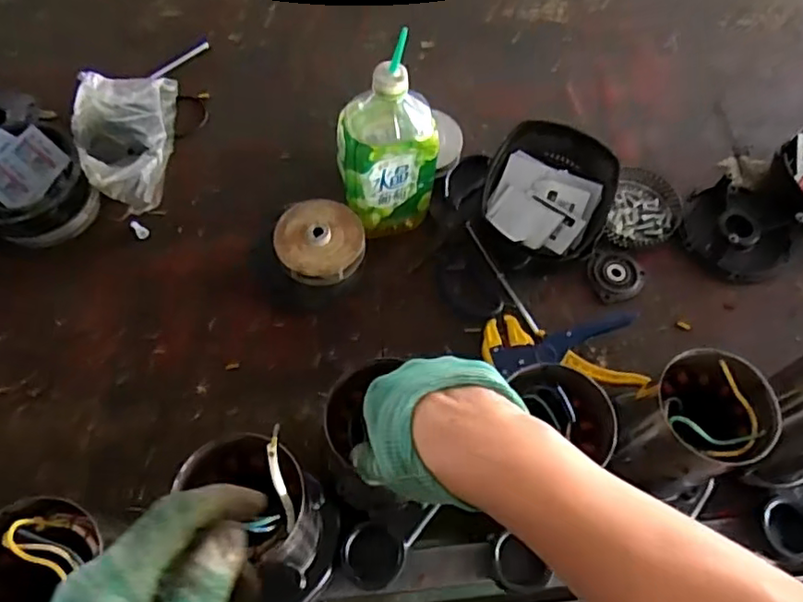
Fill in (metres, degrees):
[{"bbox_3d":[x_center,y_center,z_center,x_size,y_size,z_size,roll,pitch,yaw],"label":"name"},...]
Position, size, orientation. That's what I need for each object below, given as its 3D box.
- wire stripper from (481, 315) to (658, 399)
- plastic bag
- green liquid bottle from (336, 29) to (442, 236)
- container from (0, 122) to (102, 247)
[{"bbox_3d":[0.172,0.060,0.650,0.171,0.029,0.098,-3,65,-2],"label":"wire stripper"},{"bbox_3d":[-0.335,-0.199,0.736,0.111,0.060,0.206,-7,65,-4],"label":"plastic bag"},{"bbox_3d":[-0.015,-0.153,0.639,0.099,0.209,0.072,-19,67,-10],"label":"green liquid bottle"},{"bbox_3d":[-0.419,-0.129,0.687,0.120,0.078,0.124,0,65,-1],"label":"container"}]

